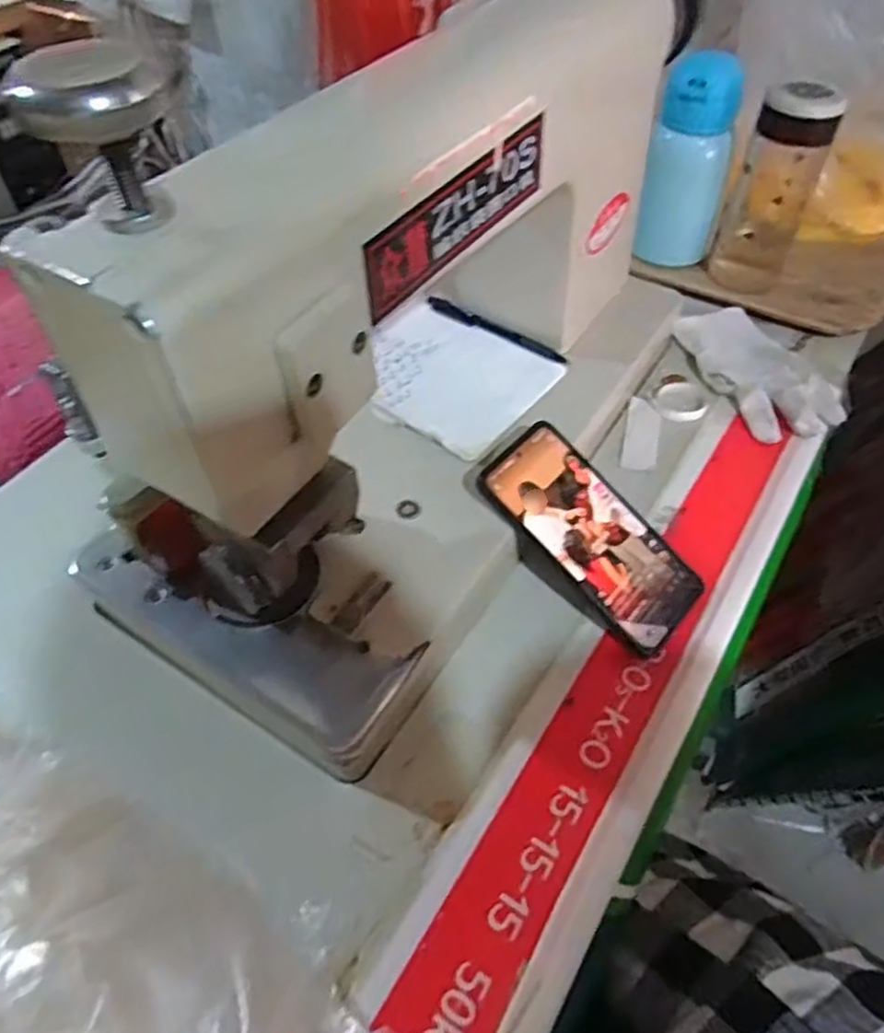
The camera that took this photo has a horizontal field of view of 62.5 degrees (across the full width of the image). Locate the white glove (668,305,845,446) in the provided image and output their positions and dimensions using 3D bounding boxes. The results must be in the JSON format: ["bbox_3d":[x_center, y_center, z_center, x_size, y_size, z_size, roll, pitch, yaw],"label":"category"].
[{"bbox_3d":[0.282,-0.131,0.643,0.089,0.021,0.154,-16,53,-11],"label":"white glove"}]

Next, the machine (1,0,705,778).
[{"bbox_3d":[0.007,-0.160,0.454,0.190,0.307,0.501,28,57,22],"label":"machine"}]

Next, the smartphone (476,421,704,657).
[{"bbox_3d":[0.104,0.011,0.499,0.164,0.010,0.079,47,63,3],"label":"smartphone"}]

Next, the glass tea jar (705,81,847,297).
[{"bbox_3d":[0.302,-0.302,0.666,0.069,0.172,0.074,16,54,14],"label":"glass tea jar"}]

